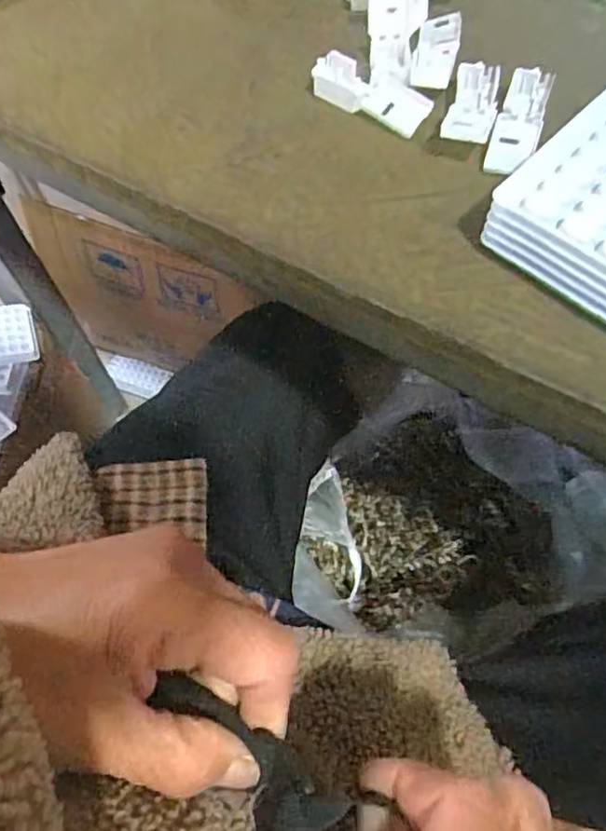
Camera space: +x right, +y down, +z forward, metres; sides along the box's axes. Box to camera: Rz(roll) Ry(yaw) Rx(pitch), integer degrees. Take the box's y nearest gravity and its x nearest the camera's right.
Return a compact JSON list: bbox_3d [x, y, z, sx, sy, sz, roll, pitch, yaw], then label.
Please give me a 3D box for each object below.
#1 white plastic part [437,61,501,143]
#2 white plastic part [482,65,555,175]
[{"bbox_3d":[0.075,-0.138,0.283,0.020,0.009,0.049,14,66,9],"label":"white plastic part"},{"bbox_3d":[0.095,-0.128,0.280,0.019,0.013,0.057,19,67,11],"label":"white plastic part"}]

